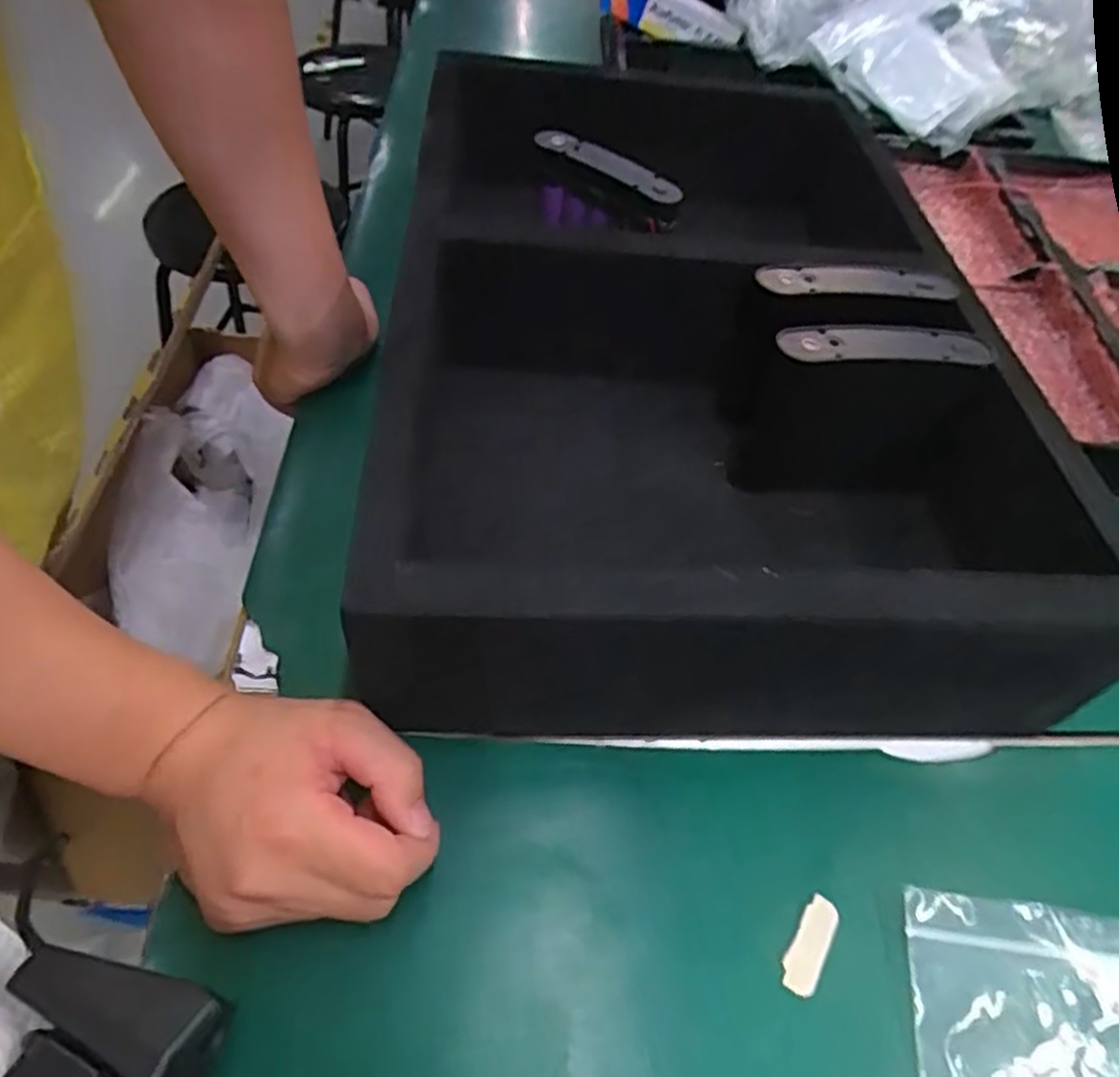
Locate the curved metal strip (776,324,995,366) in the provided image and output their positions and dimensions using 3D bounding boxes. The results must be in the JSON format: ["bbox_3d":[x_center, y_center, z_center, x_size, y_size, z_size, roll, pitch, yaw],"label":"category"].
[{"bbox_3d":[0.182,-0.111,0.419,0.124,0.005,0.029,2,52,-5],"label":"curved metal strip"}]

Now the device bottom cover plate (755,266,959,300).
[{"bbox_3d":[0.179,-0.156,0.448,0.126,0.006,0.028,-1,52,-6],"label":"device bottom cover plate"}]

